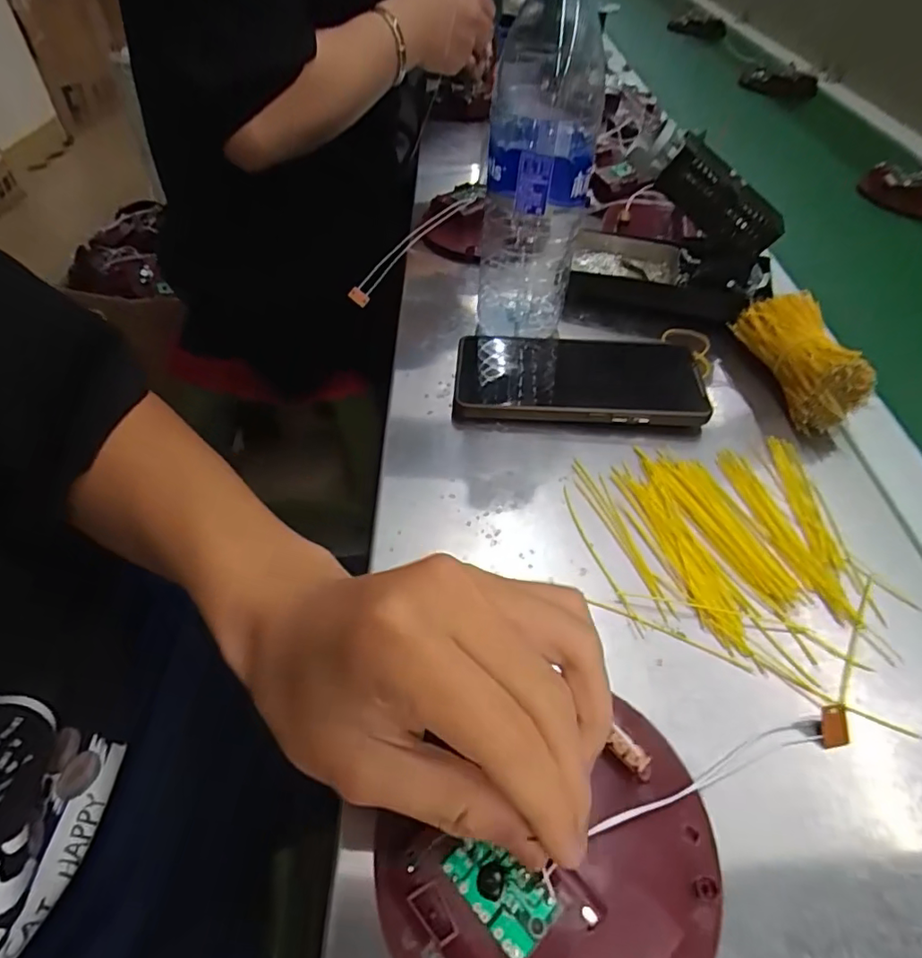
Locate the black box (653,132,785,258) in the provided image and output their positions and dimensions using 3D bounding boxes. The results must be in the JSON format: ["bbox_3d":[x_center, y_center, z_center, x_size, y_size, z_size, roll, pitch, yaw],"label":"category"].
[{"bbox_3d":[0.180,-0.191,0.385,0.094,0.037,0.029,29,48,-19],"label":"black box"}]

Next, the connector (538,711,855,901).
[{"bbox_3d":[0.094,0.118,0.210,0.151,0.011,0.016,-11,51,-21],"label":"connector"}]

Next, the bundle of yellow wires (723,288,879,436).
[{"bbox_3d":[0.224,-0.081,0.367,0.038,0.046,0.104,-6,51,-7],"label":"bundle of yellow wires"}]

